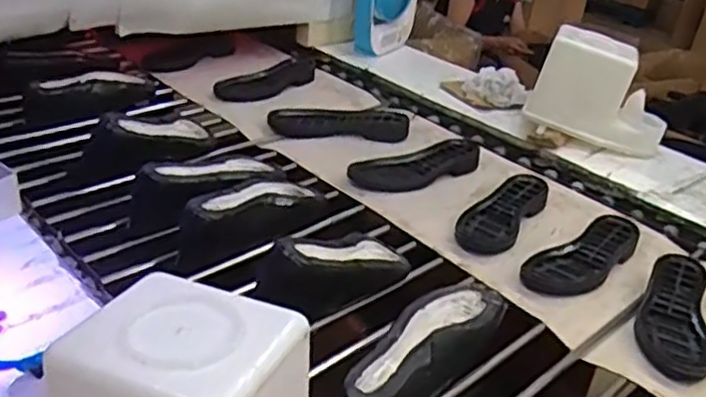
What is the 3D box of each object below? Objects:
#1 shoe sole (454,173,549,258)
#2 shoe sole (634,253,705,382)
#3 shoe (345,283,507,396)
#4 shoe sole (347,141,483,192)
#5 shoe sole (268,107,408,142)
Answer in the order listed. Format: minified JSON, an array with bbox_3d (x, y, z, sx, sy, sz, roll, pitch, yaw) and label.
[{"bbox_3d":[0.229,0.021,1.098,0.091,0.039,0.229,21,32,26],"label":"shoe sole"},{"bbox_3d":[0.421,0.146,0.913,0.091,0.035,0.227,19,31,22],"label":"shoe sole"},{"bbox_3d":[0.076,0.164,0.772,0.215,0.073,0.079,-20,38,-39],"label":"shoe"},{"bbox_3d":[0.116,-0.055,1.216,0.251,0.034,0.084,-12,34,-29],"label":"shoe sole"},{"bbox_3d":[-0.026,-0.145,1.350,0.257,0.035,0.112,2,29,-7],"label":"shoe sole"}]

